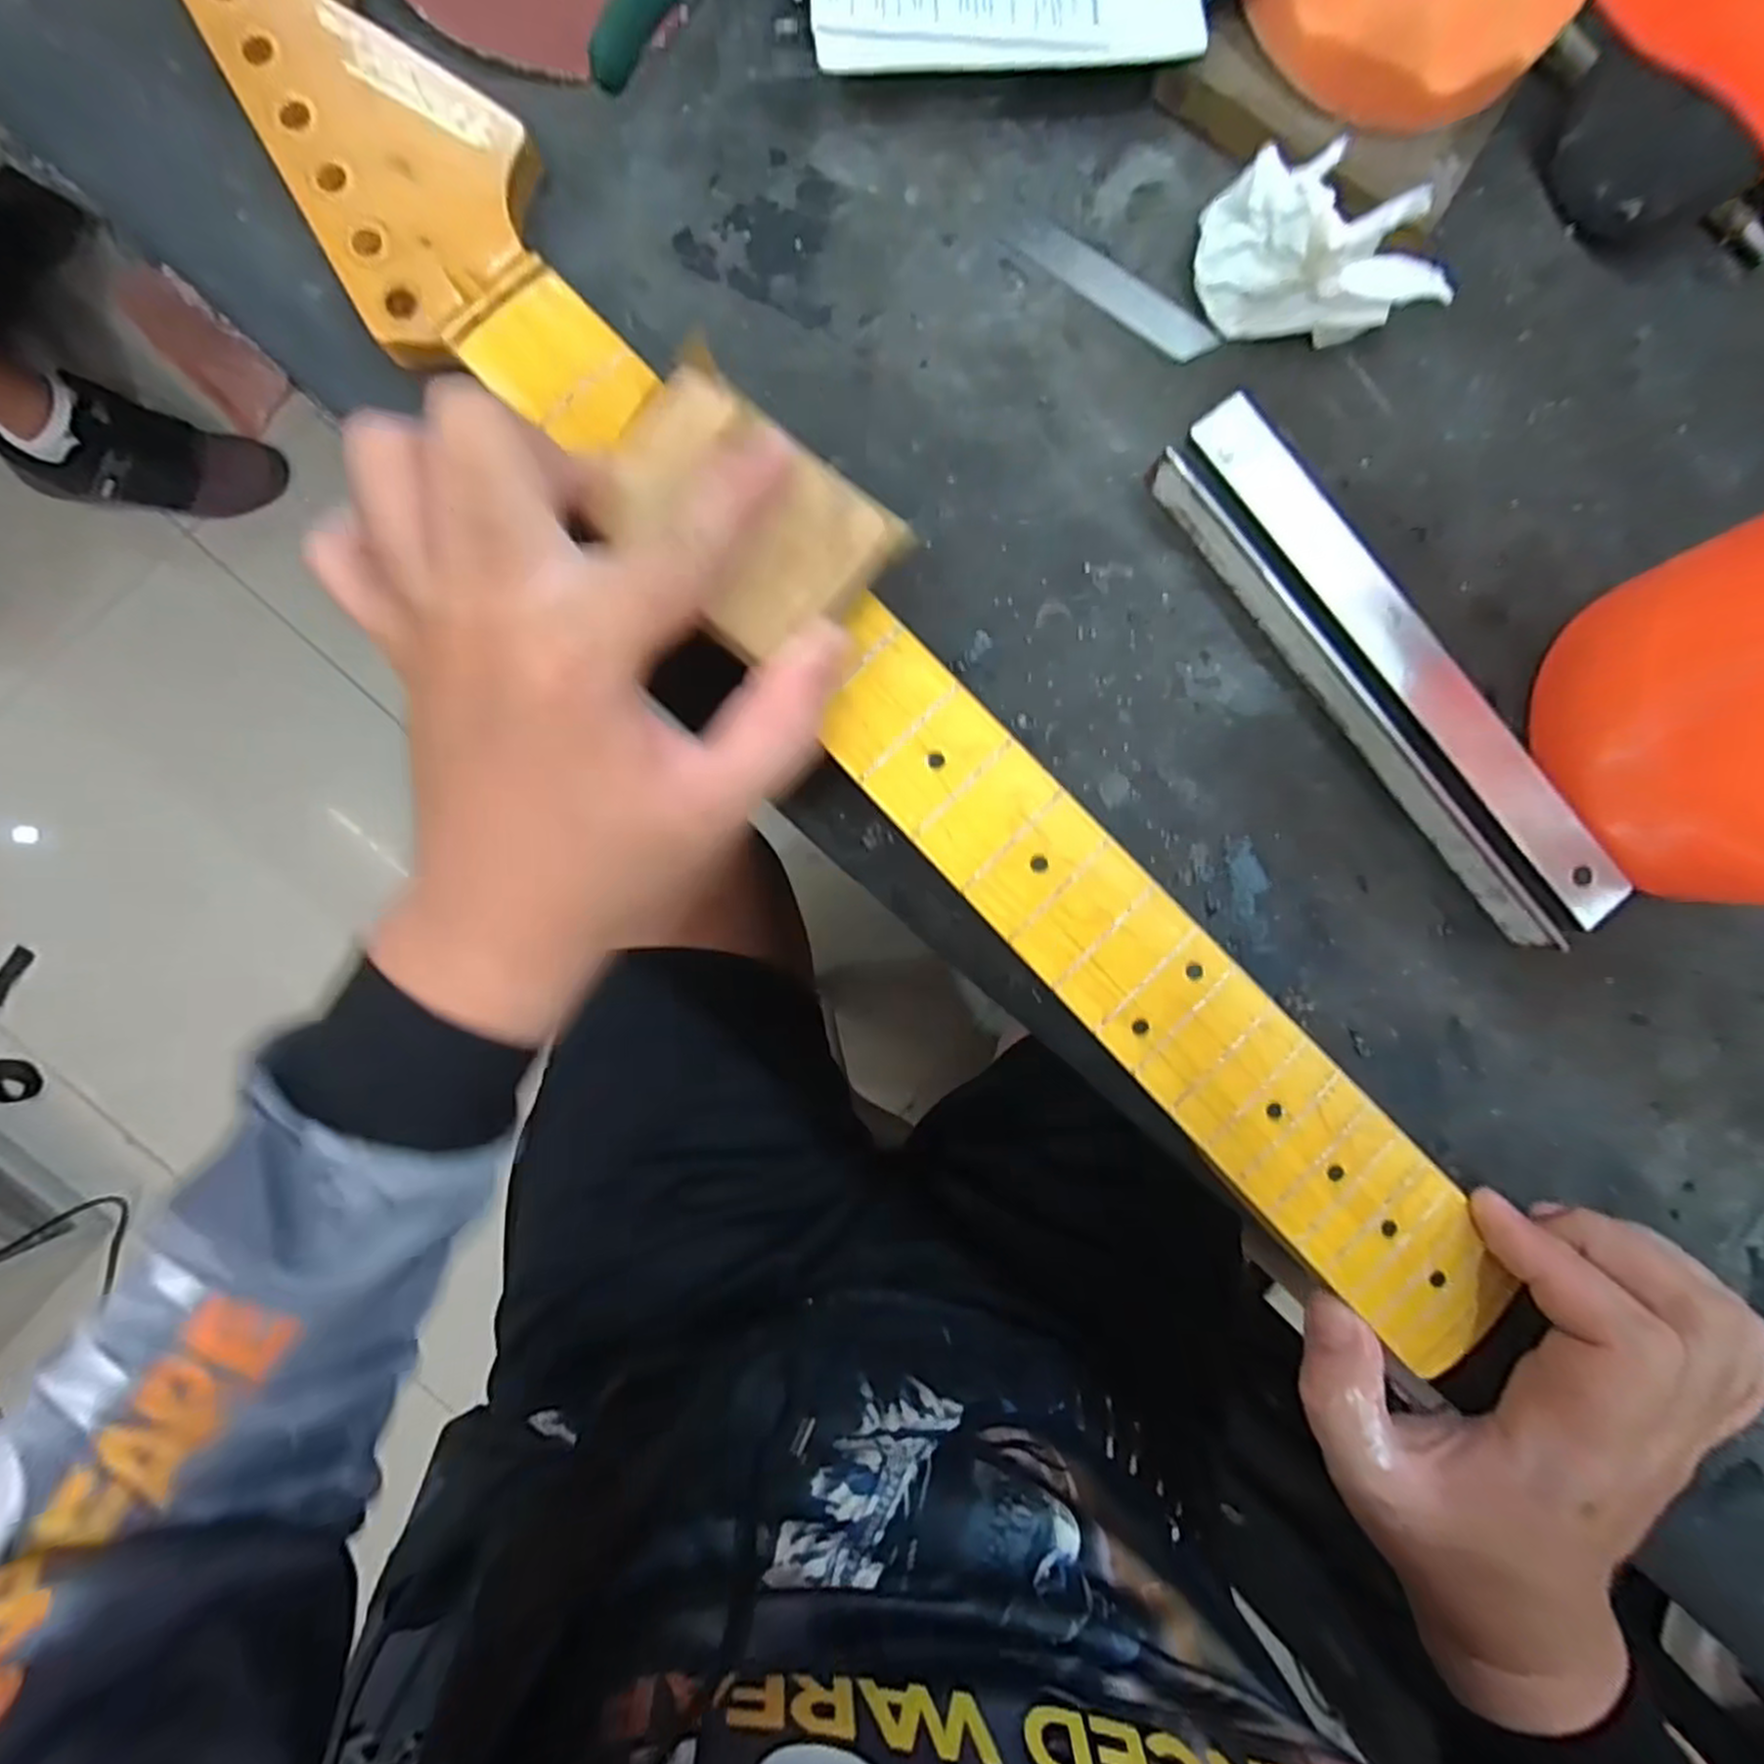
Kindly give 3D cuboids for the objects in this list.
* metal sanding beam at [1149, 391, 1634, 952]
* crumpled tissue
[{"bbox_3d":[0.186,-0.075,0.276,0.040,0.020,0.223,-39,91,-5],"label":"metal sanding beam"},{"bbox_3d":[0.158,-0.225,0.269,0.084,0.036,0.044,30,86,-3],"label":"crumpled tissue"}]

